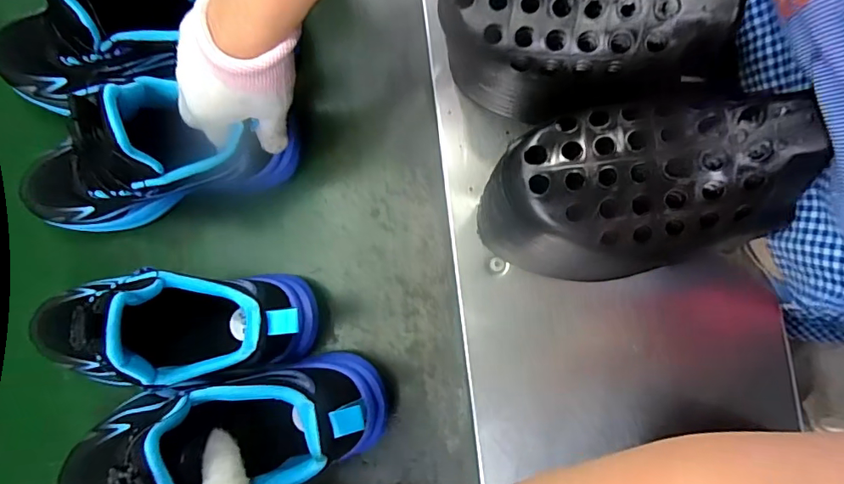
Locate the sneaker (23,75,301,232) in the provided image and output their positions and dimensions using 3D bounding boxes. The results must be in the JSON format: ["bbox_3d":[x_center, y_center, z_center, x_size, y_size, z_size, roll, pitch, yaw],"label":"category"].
[{"bbox_3d":[-0.213,-0.066,0.366,0.202,0.139,0.069,-12,76,-1],"label":"sneaker"}]

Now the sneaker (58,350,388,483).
[{"bbox_3d":[-0.151,0.136,0.329,0.232,0.116,0.080,-16,76,-2],"label":"sneaker"}]

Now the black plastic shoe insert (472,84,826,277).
[{"bbox_3d":[0.105,-0.031,0.244,0.143,0.063,0.079,-13,76,-2],"label":"black plastic shoe insert"}]

